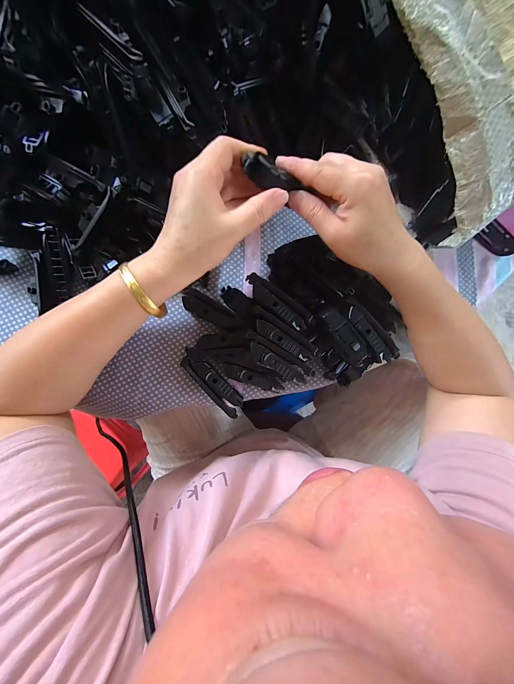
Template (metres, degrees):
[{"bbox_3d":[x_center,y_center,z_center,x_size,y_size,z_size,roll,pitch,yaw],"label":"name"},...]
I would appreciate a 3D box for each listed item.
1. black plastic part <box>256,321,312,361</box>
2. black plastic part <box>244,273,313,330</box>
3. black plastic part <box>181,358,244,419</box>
[{"bbox_3d":[0.026,-0.001,0.256,0.061,0.004,0.012,32,84,0],"label":"black plastic part"},{"bbox_3d":[0.019,-0.039,0.259,0.077,0.011,0.022,38,84,1],"label":"black plastic part"},{"bbox_3d":[-0.045,0.044,0.273,0.077,0.020,0.023,44,84,1],"label":"black plastic part"}]

